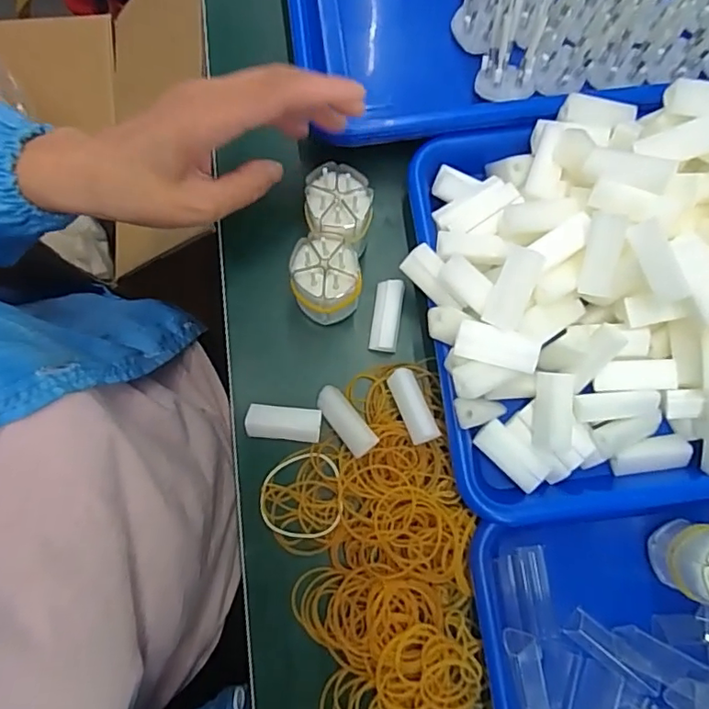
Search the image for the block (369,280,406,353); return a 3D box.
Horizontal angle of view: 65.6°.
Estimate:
[{"bbox_3d":[0.021,-0.025,0.363,0.018,0.018,0.045,8,80,0],"label":"block"}]

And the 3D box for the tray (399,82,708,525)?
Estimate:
[{"bbox_3d":[0.196,-0.040,0.313,0.313,0.079,0.242,-4,80,-2],"label":"tray"}]

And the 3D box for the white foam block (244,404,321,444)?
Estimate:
[{"bbox_3d":[-0.044,0.043,0.346,0.045,0.011,0.021,6,80,0],"label":"white foam block"}]

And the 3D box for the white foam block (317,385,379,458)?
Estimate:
[{"bbox_3d":[-0.006,0.041,0.341,0.017,0.011,0.047,-37,68,-7],"label":"white foam block"}]

